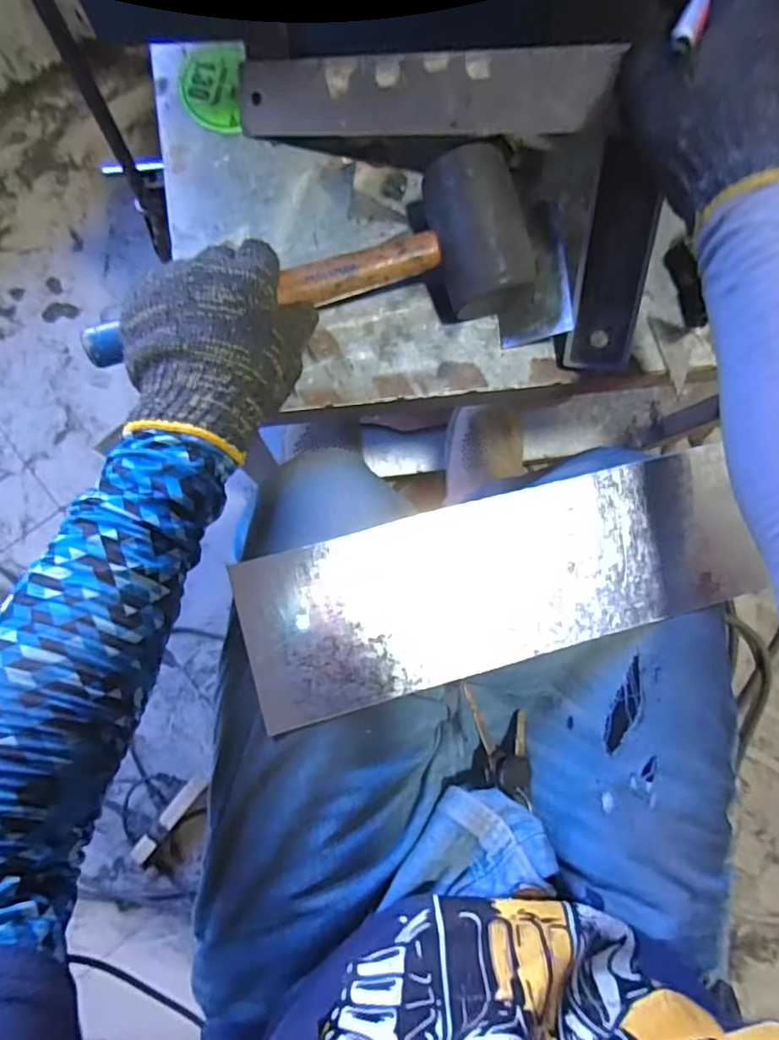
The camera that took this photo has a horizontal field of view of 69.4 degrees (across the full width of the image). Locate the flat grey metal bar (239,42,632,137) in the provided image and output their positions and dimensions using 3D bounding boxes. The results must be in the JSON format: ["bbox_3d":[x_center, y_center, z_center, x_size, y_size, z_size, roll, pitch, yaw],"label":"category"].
[{"bbox_3d":[0.015,-0.284,0.377,0.249,0.044,0.009,9,41,15],"label":"flat grey metal bar"}]

